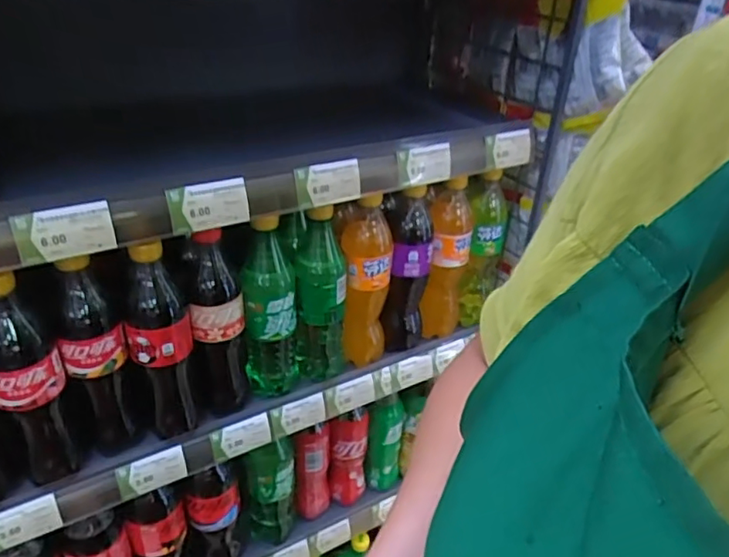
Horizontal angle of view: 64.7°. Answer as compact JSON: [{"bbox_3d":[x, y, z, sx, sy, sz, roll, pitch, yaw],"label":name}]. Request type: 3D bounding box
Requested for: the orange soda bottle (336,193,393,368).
[{"bbox_3d":[-0.002,0.002,0.728,0.070,0.245,0.061,4,33,-1],"label":"orange soda bottle"}]

